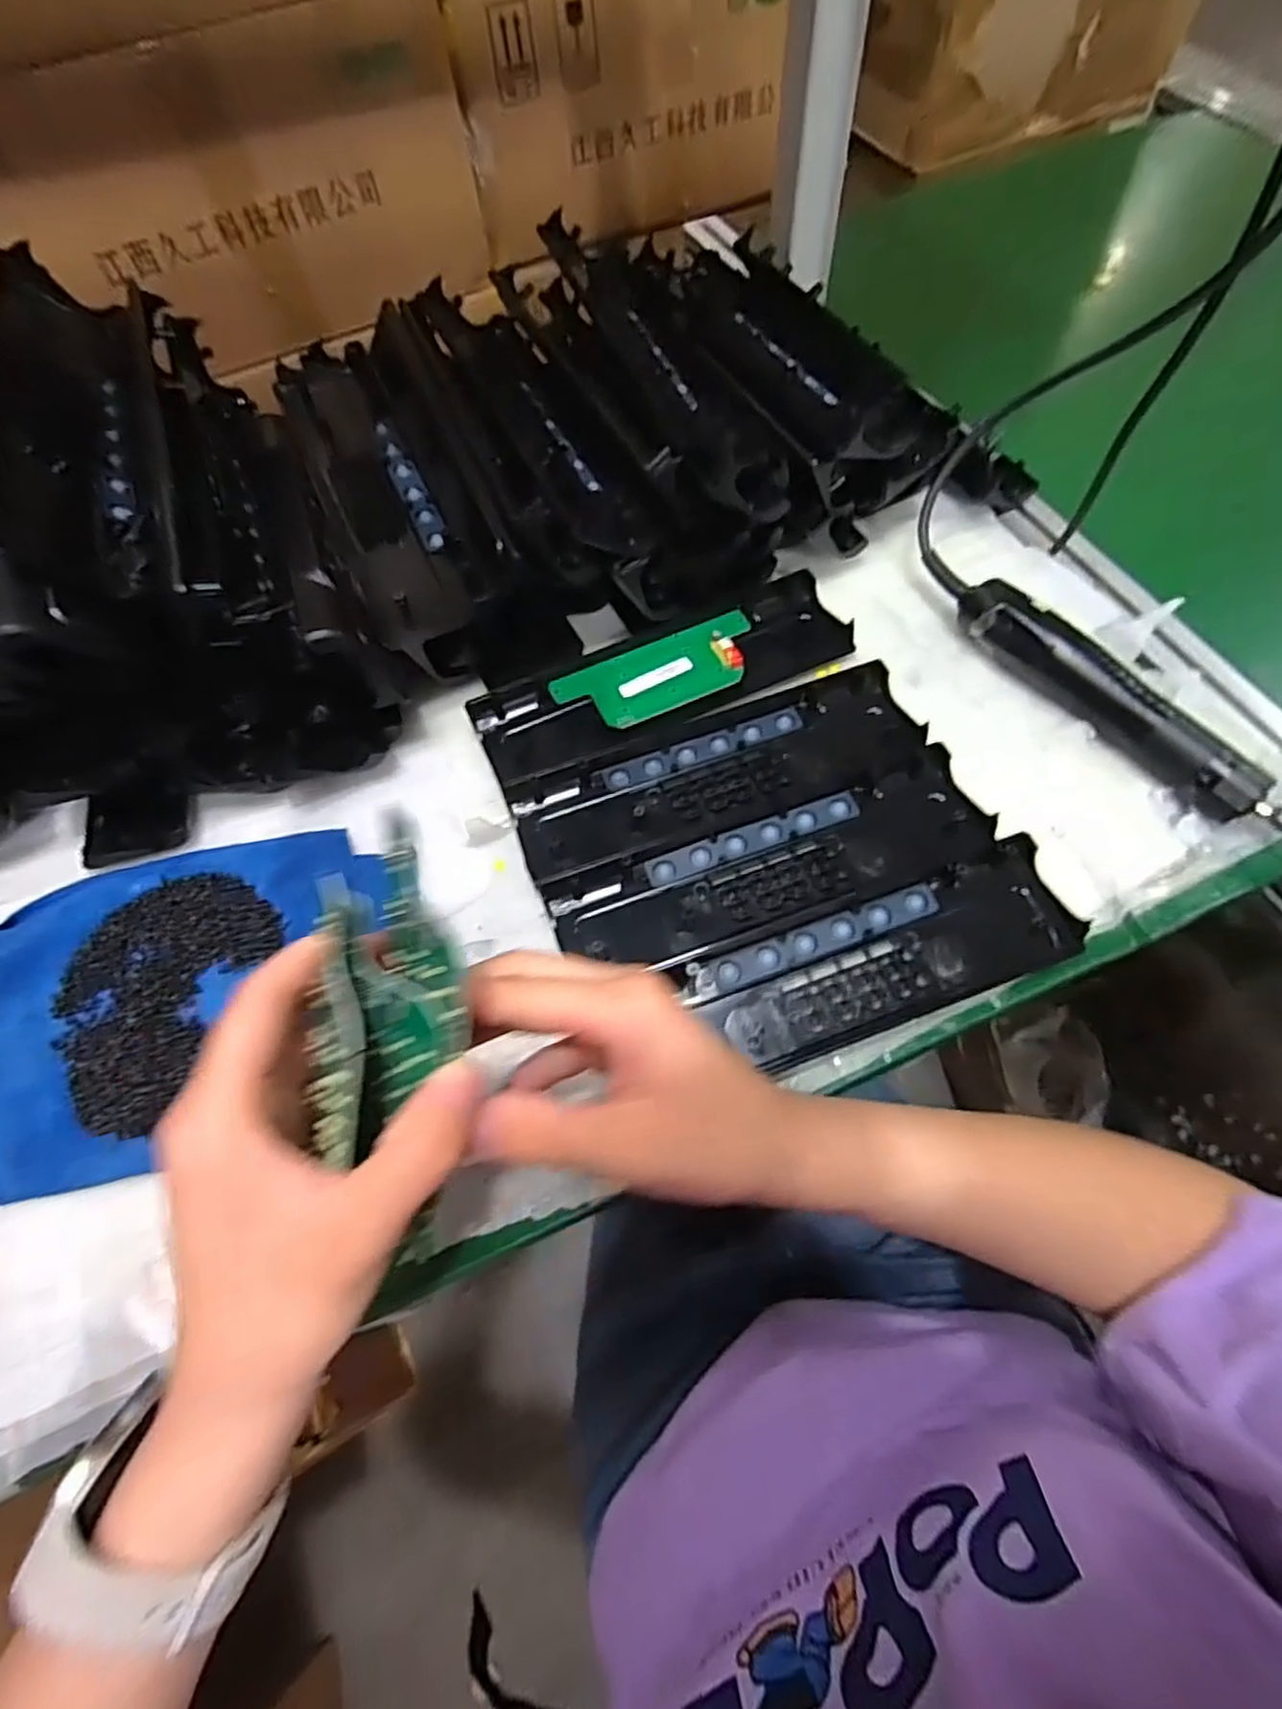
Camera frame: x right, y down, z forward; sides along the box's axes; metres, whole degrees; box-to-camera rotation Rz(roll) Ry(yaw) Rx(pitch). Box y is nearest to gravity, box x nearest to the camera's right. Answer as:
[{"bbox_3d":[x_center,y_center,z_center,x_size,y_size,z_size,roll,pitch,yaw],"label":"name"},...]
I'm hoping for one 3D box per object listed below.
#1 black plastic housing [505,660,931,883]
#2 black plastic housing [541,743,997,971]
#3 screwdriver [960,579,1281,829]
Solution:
[{"bbox_3d":[0.045,-0.055,0.434,0.244,0.018,0.070,-19,65,-7],"label":"black plastic housing"},{"bbox_3d":[0.073,0.003,0.402,0.243,0.019,0.068,-19,65,-7],"label":"black plastic housing"},{"bbox_3d":[0.277,-0.093,0.436,0.033,0.034,0.202,-35,67,-14],"label":"screwdriver"}]

